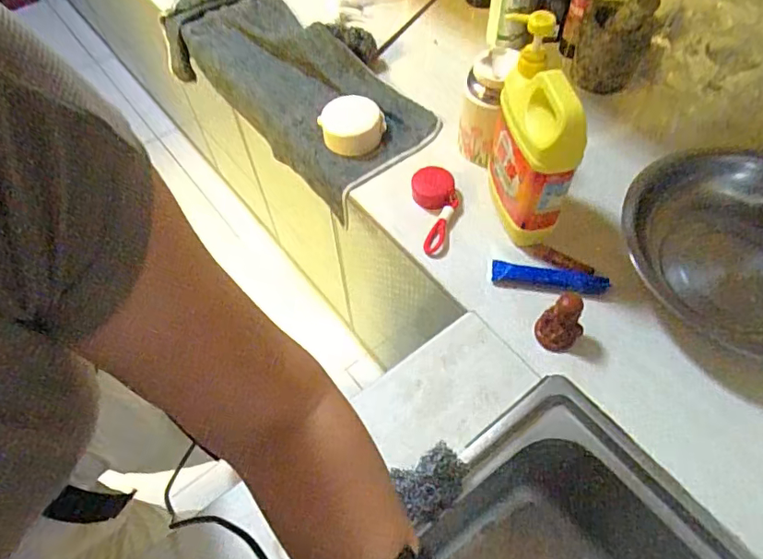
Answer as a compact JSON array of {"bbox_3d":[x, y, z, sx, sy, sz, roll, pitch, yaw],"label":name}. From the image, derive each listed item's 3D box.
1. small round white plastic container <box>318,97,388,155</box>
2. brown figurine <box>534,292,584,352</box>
[{"bbox_3d":[-0.046,-0.240,0.806,0.091,0.026,0.096,-1,58,2],"label":"small round white plastic container"},{"bbox_3d":[0.210,0.052,0.614,0.047,0.058,0.044,-1,58,2],"label":"brown figurine"}]

